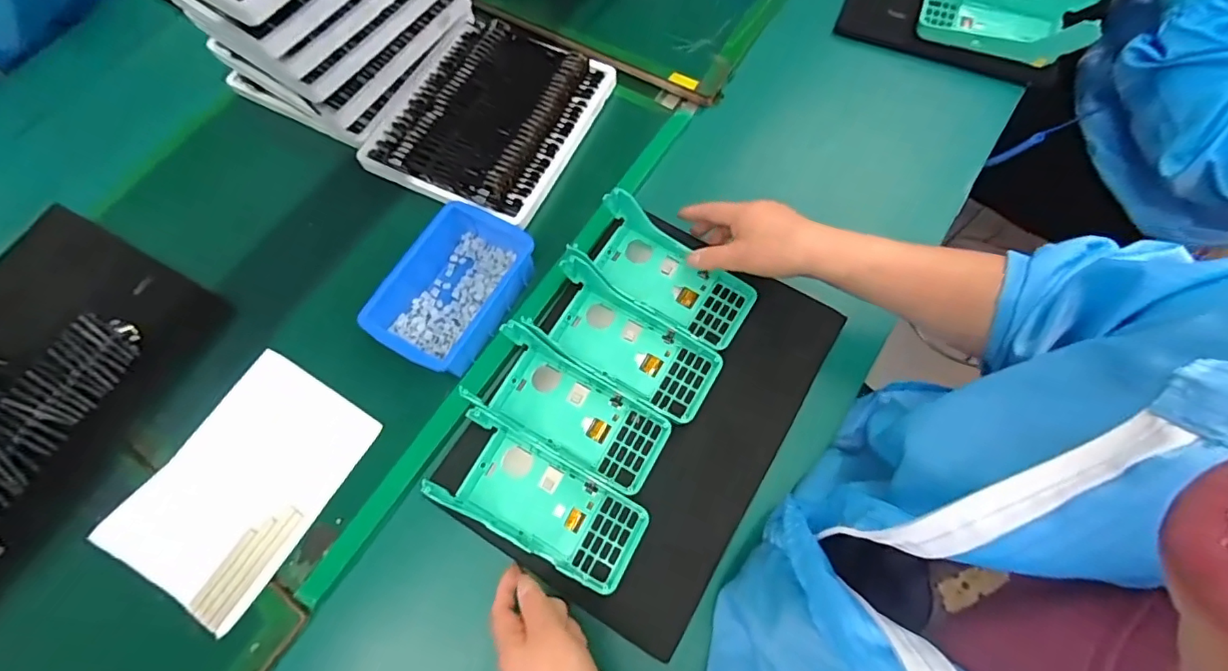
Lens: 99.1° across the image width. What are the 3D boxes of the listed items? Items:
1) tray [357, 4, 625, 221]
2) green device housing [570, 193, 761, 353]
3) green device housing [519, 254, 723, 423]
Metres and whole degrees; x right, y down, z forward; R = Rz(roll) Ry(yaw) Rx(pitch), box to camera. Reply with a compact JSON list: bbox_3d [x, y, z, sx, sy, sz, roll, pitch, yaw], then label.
[{"bbox_3d":[-0.136,-0.248,0.574,0.211,0.027,0.237,25,73,11],"label":"tray"},{"bbox_3d":[0.047,-0.057,0.496,0.167,0.050,0.086,38,75,6],"label":"green device housing"},{"bbox_3d":[0.011,0.006,0.470,0.165,0.045,0.076,31,74,12],"label":"green device housing"}]

